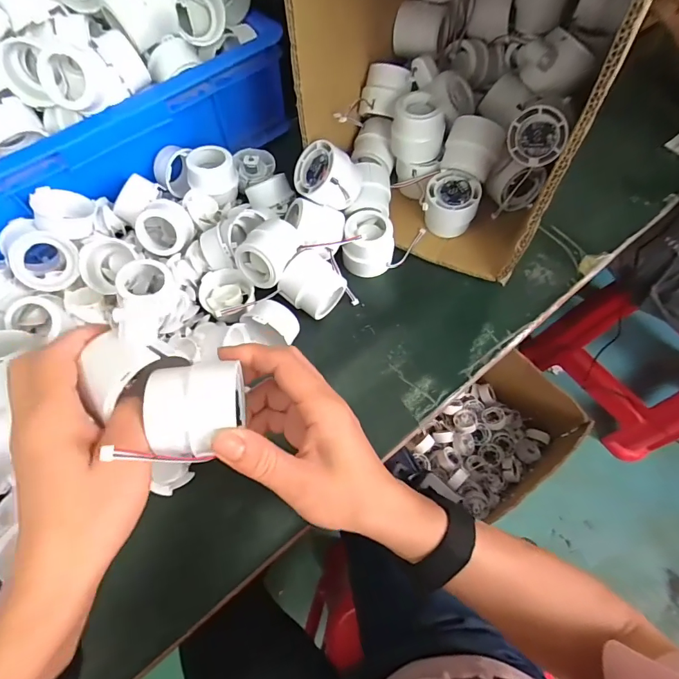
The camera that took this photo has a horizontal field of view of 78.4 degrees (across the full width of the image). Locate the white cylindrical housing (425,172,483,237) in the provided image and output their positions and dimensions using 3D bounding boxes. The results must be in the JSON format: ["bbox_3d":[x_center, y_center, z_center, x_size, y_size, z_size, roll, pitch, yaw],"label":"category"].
[{"bbox_3d":[0.117,-0.142,0.441,0.052,0.046,0.048,0,64,0],"label":"white cylindrical housing"}]

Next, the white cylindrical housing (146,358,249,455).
[{"bbox_3d":[-0.077,0.042,0.236,0.049,0.039,0.047,0,64,0],"label":"white cylindrical housing"}]

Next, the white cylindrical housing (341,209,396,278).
[{"bbox_3d":[0.031,-0.102,0.438,0.052,0.043,0.061,7,64,4],"label":"white cylindrical housing"}]

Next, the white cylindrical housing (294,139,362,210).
[{"bbox_3d":[-0.008,-0.163,0.422,0.057,0.051,0.062,-28,67,36],"label":"white cylindrical housing"}]

